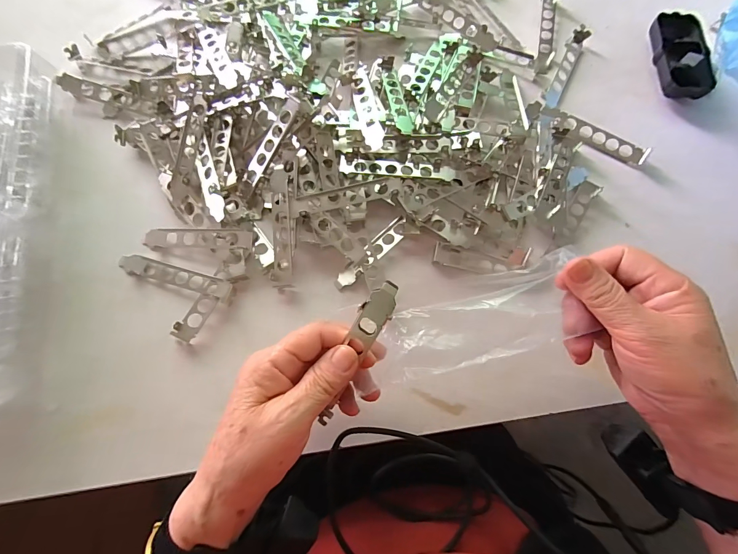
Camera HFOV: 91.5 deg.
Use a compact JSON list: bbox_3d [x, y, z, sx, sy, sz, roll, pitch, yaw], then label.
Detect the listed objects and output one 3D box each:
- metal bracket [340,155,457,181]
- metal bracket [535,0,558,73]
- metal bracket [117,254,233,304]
[{"bbox_3d":[0.029,-0.108,0.358,0.115,0.008,0.020,2,74,0],"label":"metal bracket"},{"bbox_3d":[0.217,-0.298,0.434,0.022,0.012,0.117,10,75,3],"label":"metal bracket"},{"bbox_3d":[-0.187,-0.001,0.345,0.114,0.007,0.020,16,75,4],"label":"metal bracket"}]

